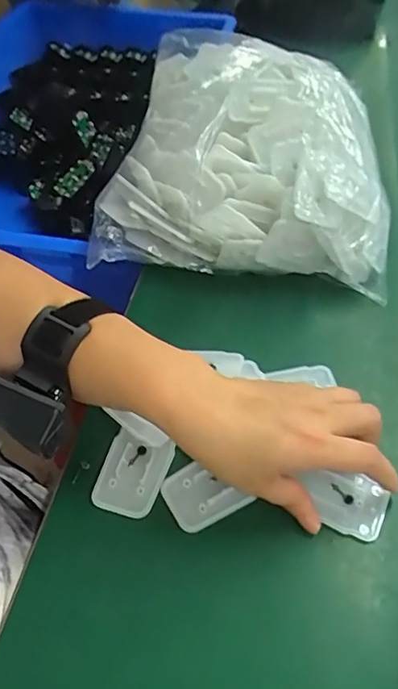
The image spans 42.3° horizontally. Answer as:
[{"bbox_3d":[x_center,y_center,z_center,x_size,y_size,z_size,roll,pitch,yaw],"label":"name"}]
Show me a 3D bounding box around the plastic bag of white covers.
[{"bbox_3d":[0.053,-0.210,0.524,0.267,0.112,0.309,6,51,7],"label":"plastic bag of white covers"}]

